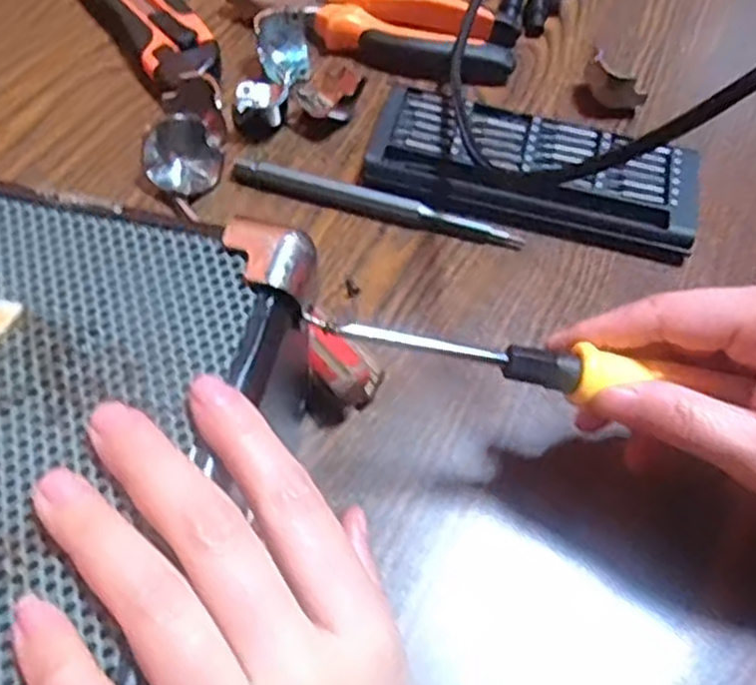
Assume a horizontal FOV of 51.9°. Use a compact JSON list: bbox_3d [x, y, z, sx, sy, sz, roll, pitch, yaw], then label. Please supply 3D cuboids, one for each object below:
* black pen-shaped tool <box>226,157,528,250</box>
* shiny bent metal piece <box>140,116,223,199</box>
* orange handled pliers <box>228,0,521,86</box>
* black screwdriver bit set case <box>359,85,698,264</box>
[{"bbox_3d":[0.000,-0.066,0.361,0.136,0.012,0.011,14,58,4],"label":"black pen-shaped tool"},{"bbox_3d":[-0.091,-0.085,0.358,0.034,0.024,0.029,-10,60,-11],"label":"shiny bent metal piece"},{"bbox_3d":[-0.003,-0.176,0.427,0.155,0.020,0.061,20,59,7],"label":"orange handled pliers"},{"bbox_3d":[0.074,-0.083,0.375,0.155,0.016,0.069,16,58,5],"label":"black screwdriver bit set case"}]

